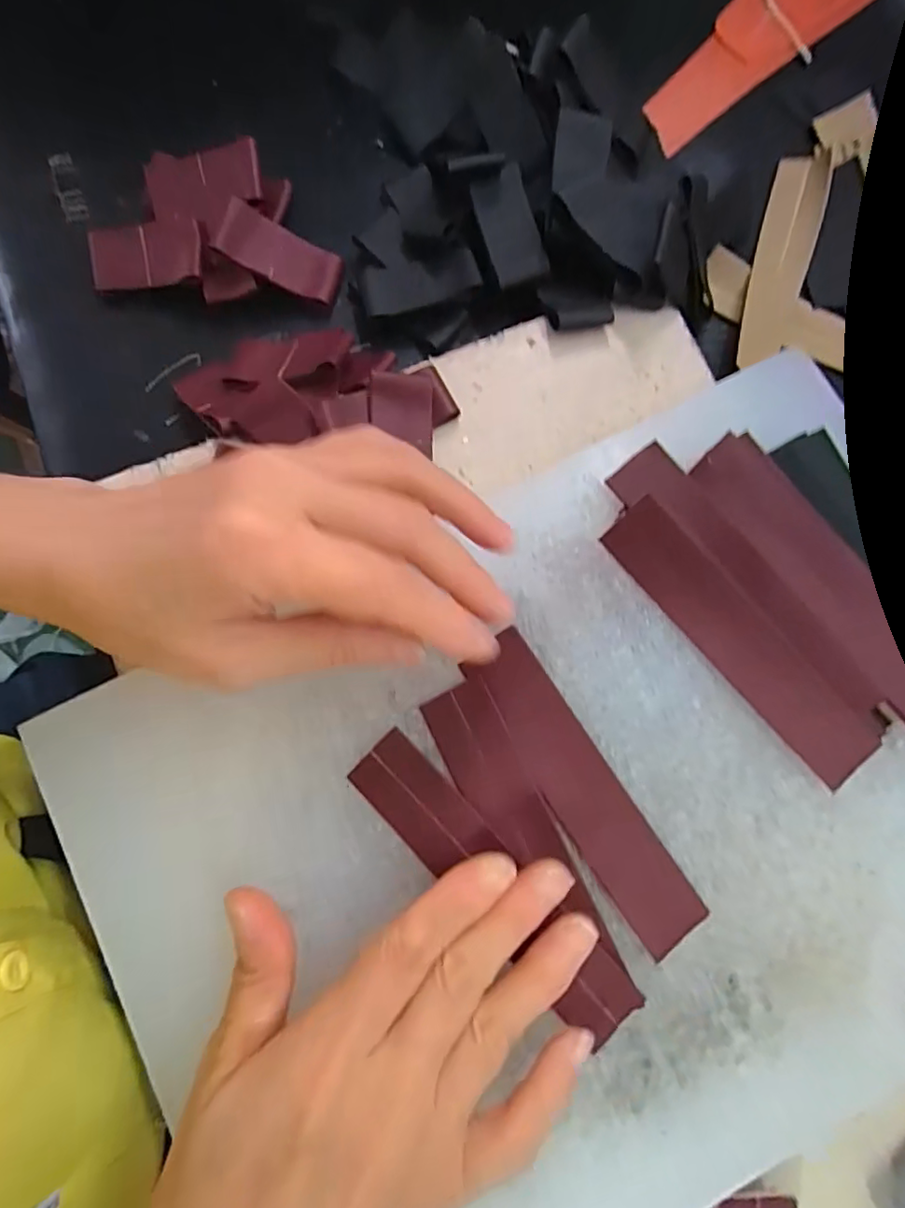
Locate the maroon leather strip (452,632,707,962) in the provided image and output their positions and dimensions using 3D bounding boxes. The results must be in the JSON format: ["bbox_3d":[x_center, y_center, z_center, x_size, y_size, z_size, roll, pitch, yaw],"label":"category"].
[{"bbox_3d":[0.048,0.068,0.206,0.027,0.006,0.122,-34,84,-5],"label":"maroon leather strip"}]

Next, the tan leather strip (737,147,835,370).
[{"bbox_3d":[0.173,-0.182,0.296,0.029,0.007,0.122,18,87,-3],"label":"tan leather strip"}]

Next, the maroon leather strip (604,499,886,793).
[{"bbox_3d":[0.109,0.013,0.217,0.025,0.008,0.124,-43,85,14],"label":"maroon leather strip"}]

